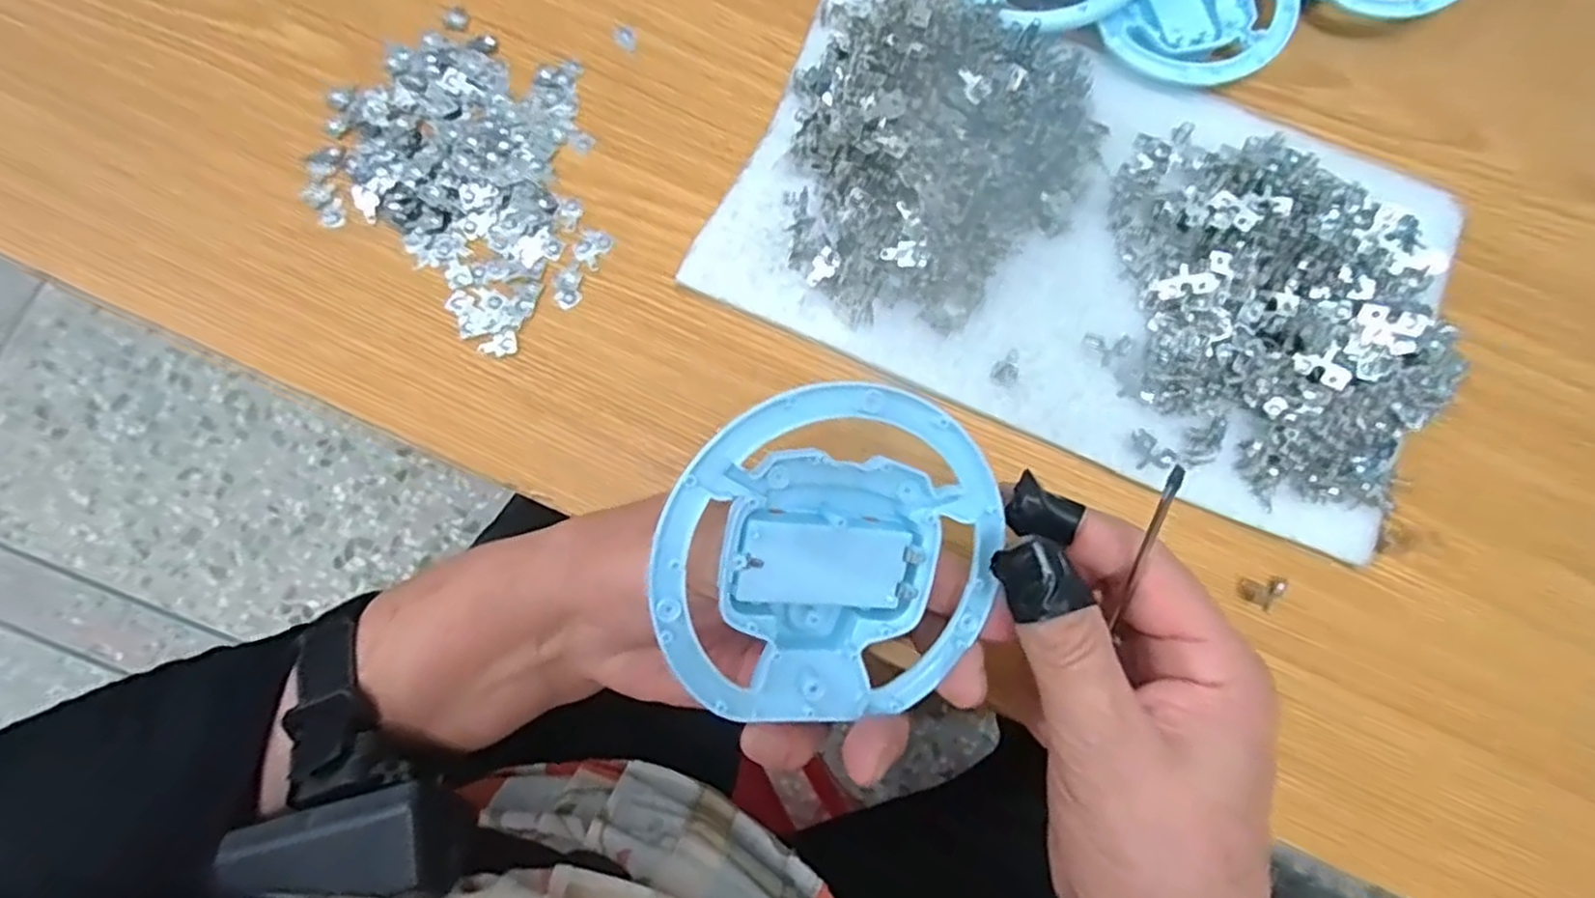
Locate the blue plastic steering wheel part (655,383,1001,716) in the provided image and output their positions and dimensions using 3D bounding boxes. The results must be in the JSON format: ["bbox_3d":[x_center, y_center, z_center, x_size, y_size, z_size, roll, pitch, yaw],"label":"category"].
[{"bbox_3d":[0.010,0.030,0.219,0.098,0.017,0.099,3,104,-19],"label":"blue plastic steering wheel part"}]

